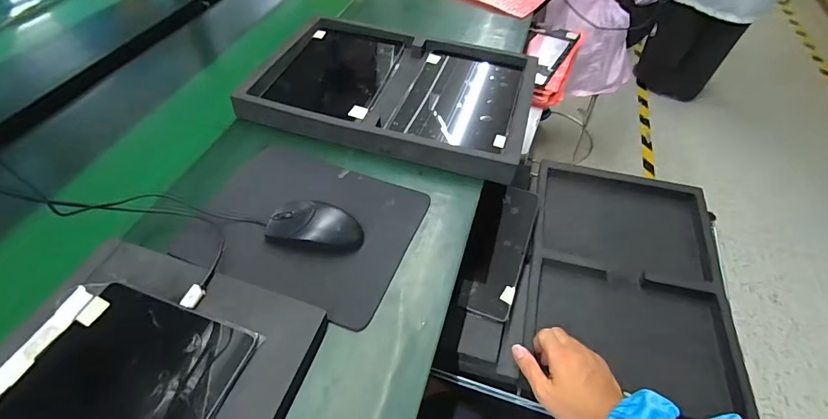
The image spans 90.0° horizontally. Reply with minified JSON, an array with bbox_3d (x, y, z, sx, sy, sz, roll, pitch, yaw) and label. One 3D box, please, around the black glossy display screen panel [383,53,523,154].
[{"bbox_3d":[0.073,-0.180,0.665,0.174,0.010,0.232,15,51,10],"label":"black glossy display screen panel"}]

